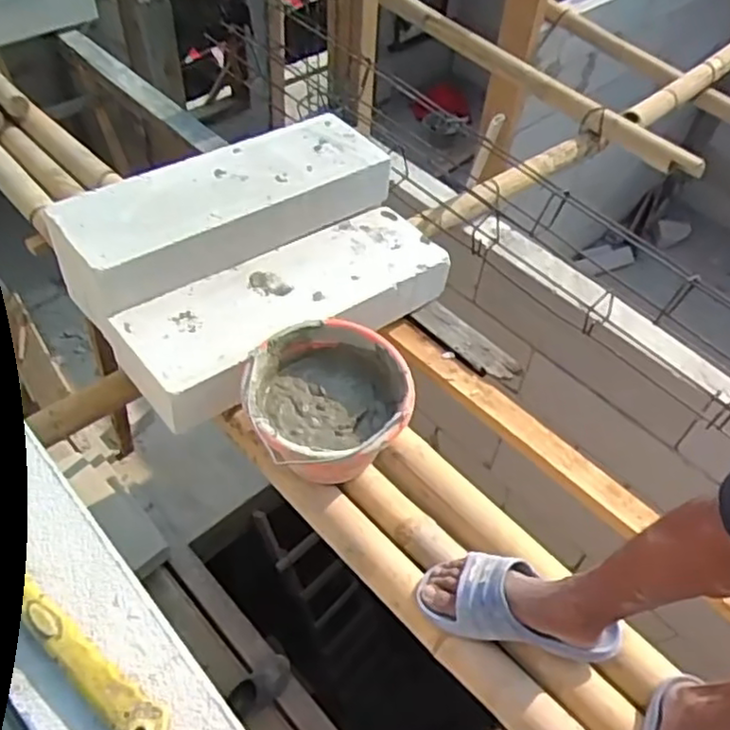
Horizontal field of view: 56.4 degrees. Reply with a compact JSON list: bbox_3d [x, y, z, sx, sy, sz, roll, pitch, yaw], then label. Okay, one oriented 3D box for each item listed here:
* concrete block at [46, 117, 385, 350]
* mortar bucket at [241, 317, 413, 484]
[{"bbox_3d":[-0.244,-0.291,1.238,0.610,0.117,0.217,-29,59,-24],"label":"concrete block"},{"bbox_3d":[-0.057,0.076,1.042,0.230,0.164,0.224,2,52,-3],"label":"mortar bucket"}]

